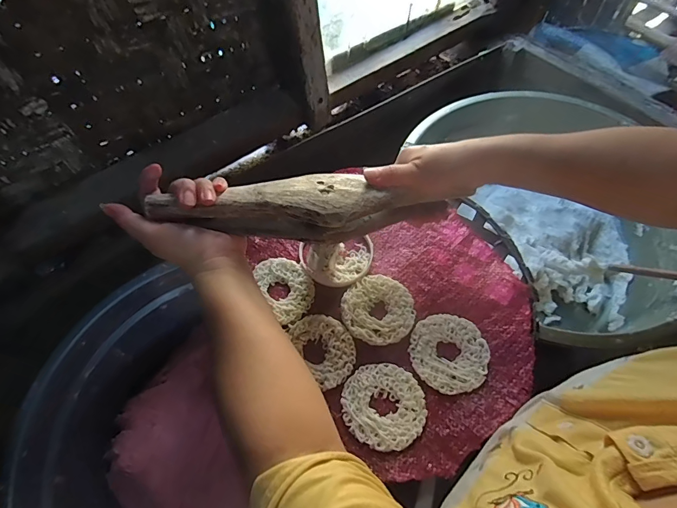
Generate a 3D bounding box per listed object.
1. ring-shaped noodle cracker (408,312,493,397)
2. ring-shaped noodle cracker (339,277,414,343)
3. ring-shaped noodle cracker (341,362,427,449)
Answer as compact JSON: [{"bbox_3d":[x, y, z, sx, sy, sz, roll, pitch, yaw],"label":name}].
[{"bbox_3d":[0.114,0.102,0.415,0.079,0.004,0.079,16,61,12],"label":"ring-shaped noodle cracker"},{"bbox_3d":[0.044,0.061,0.444,0.079,0.006,0.077,-1,59,2],"label":"ring-shaped noodle cracker"},{"bbox_3d":[0.044,0.146,0.391,0.079,0.004,0.078,-1,59,2],"label":"ring-shaped noodle cracker"}]

